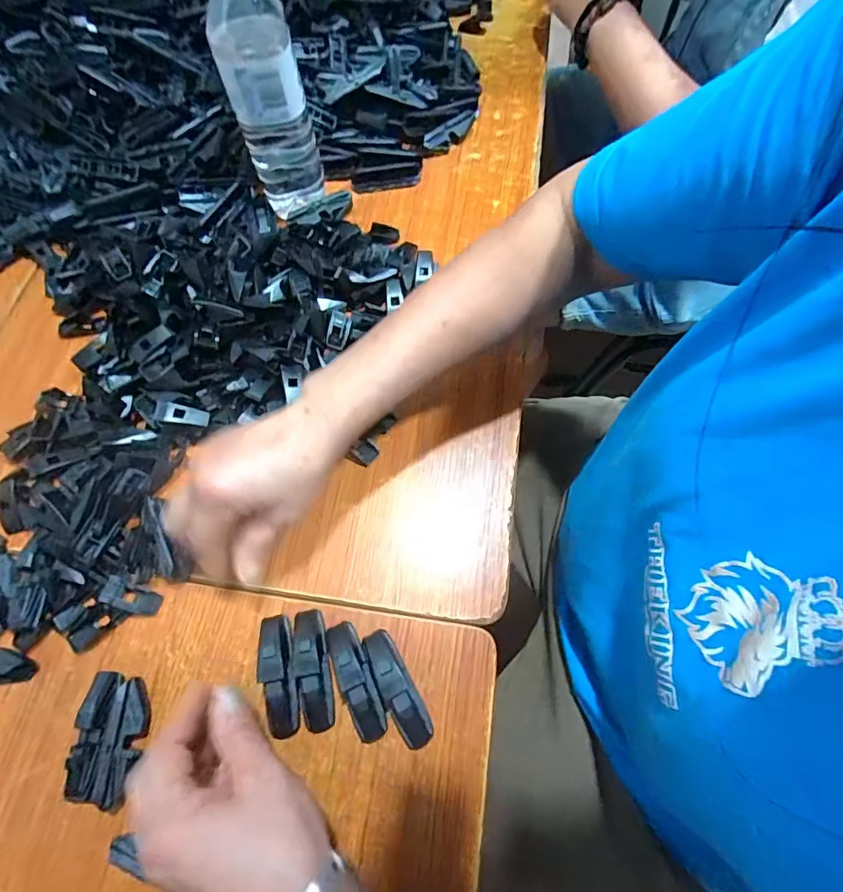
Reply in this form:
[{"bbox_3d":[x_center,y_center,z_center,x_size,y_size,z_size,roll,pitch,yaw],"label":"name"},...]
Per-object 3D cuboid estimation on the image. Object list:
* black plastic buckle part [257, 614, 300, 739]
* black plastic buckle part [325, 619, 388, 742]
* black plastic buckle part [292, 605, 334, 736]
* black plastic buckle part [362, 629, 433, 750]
[{"bbox_3d":[-0.097,0.156,0.325,0.023,0.027,0.077,-9,67,-2],"label":"black plastic buckle part"},{"bbox_3d":[-0.044,0.159,0.323,0.022,0.022,0.076,-21,68,-7],"label":"black plastic buckle part"},{"bbox_3d":[-0.074,0.152,0.324,0.022,0.024,0.077,-11,67,-3],"label":"black plastic buckle part"},{"bbox_3d":[-0.016,0.163,0.319,0.021,0.023,0.077,-25,68,-9],"label":"black plastic buckle part"}]

